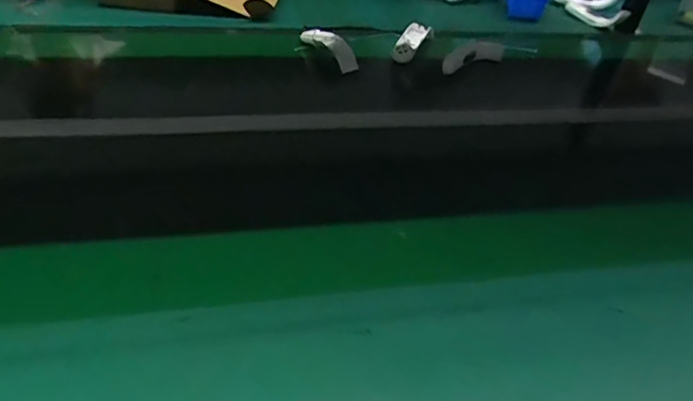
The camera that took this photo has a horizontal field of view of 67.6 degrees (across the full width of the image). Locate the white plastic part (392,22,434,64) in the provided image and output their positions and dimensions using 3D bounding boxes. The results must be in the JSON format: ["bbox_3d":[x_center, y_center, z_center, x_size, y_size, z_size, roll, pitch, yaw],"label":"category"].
[{"bbox_3d":[0.152,-0.377,1.223,0.065,0.030,0.133,23,61,19],"label":"white plastic part"}]

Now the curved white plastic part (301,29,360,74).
[{"bbox_3d":[-0.043,-0.347,1.167,0.045,0.063,0.181,-24,48,-33],"label":"curved white plastic part"}]

